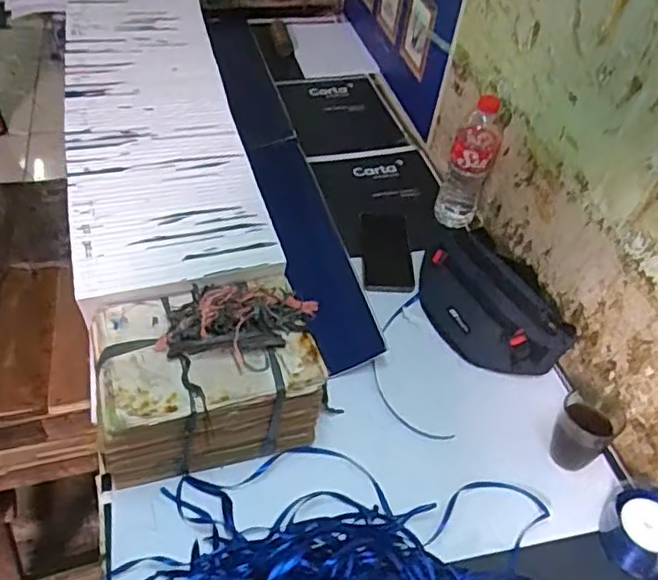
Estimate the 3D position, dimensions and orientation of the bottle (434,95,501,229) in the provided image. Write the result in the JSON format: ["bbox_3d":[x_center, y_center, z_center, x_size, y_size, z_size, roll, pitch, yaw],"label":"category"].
[{"bbox_3d":[0.228,-0.201,1.019,0.072,0.213,0.062,19,48,10],"label":"bottle"}]

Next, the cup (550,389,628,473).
[{"bbox_3d":[0.295,0.168,0.732,0.063,0.090,0.068,3,47,-4],"label":"cup"}]

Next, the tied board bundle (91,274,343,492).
[{"bbox_3d":[-0.133,0.098,0.709,0.246,0.166,0.157,-11,50,-16],"label":"tied board bundle"}]

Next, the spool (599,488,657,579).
[{"bbox_3d":[0.344,0.259,0.678,0.091,0.029,0.091,-13,48,15],"label":"spool"}]

